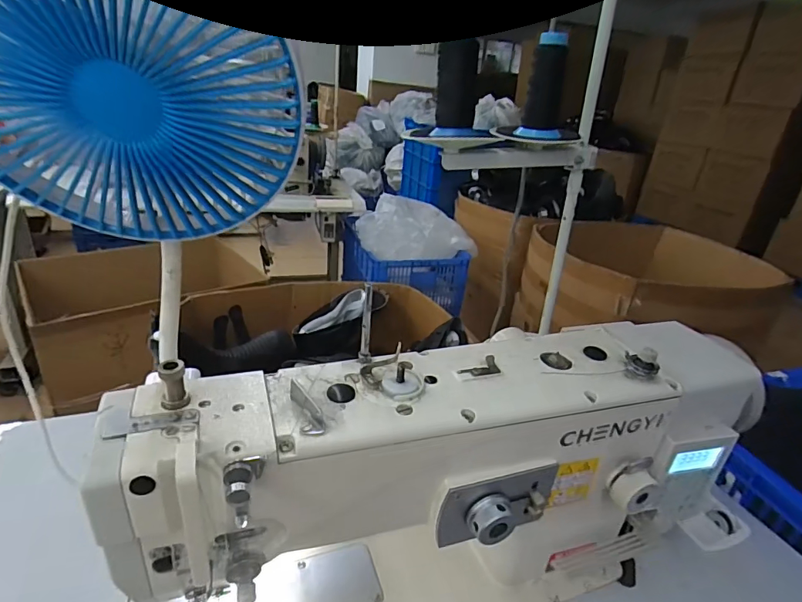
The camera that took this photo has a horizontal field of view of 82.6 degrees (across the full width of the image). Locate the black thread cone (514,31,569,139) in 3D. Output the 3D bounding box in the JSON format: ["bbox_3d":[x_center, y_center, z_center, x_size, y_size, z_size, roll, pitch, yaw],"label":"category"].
[{"bbox_3d":[0.186,-0.269,0.582,0.052,0.113,0.047,17,28,22],"label":"black thread cone"}]

